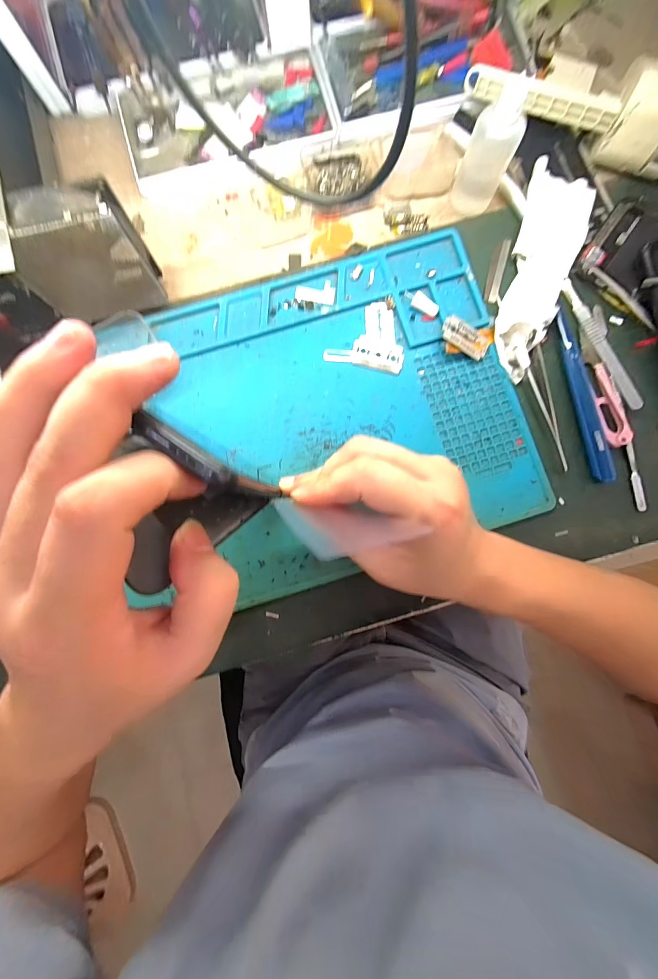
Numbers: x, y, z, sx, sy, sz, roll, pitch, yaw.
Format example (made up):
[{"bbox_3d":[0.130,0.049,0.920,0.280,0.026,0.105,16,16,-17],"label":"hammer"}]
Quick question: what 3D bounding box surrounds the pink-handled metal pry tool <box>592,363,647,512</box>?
[{"bbox_3d":[0.229,-0.042,0.272,0.022,0.010,0.119,-11,85,-1],"label":"pink-handled metal pry tool"}]

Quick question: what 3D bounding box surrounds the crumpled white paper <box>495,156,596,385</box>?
[{"bbox_3d":[0.176,-0.182,0.283,0.055,0.015,0.182,17,85,1],"label":"crumpled white paper"}]

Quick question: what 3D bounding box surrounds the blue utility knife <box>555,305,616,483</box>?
[{"bbox_3d":[0.205,-0.077,0.274,0.016,0.010,0.142,-8,85,-1],"label":"blue utility knife"}]

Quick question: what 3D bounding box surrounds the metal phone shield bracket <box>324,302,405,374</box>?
[{"bbox_3d":[0.033,-0.128,0.284,0.062,0.004,0.056,12,85,1],"label":"metal phone shield bracket"}]

